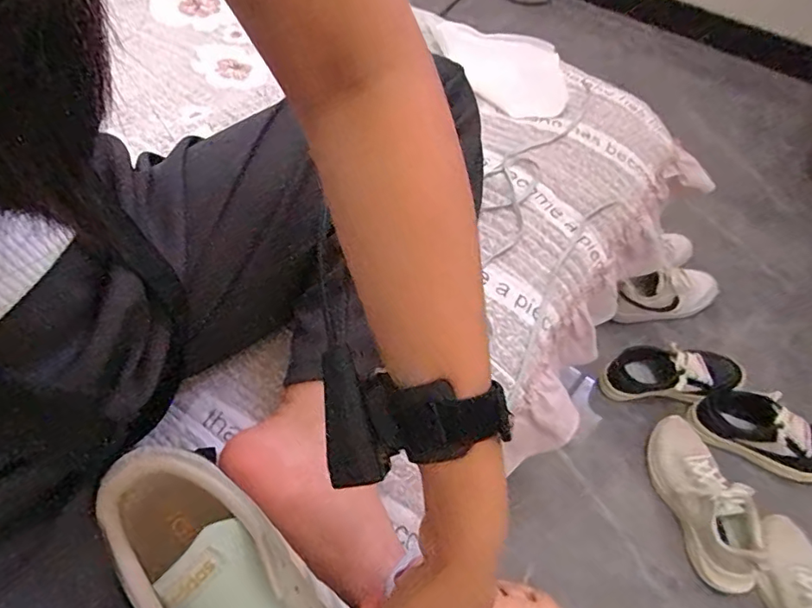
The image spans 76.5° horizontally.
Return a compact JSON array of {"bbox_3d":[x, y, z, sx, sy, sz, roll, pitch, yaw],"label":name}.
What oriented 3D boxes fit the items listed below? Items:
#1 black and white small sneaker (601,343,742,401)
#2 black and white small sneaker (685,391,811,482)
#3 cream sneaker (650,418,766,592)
[{"bbox_3d":[0.485,0.119,0.920,0.254,0.101,0.094,-2,55,-6],"label":"black and white small sneaker"},{"bbox_3d":[0.619,0.215,0.862,0.245,0.077,0.094,20,56,10],"label":"black and white small sneaker"},{"bbox_3d":[0.448,0.289,0.782,0.091,0.092,0.254,-3,55,-6],"label":"cream sneaker"}]

